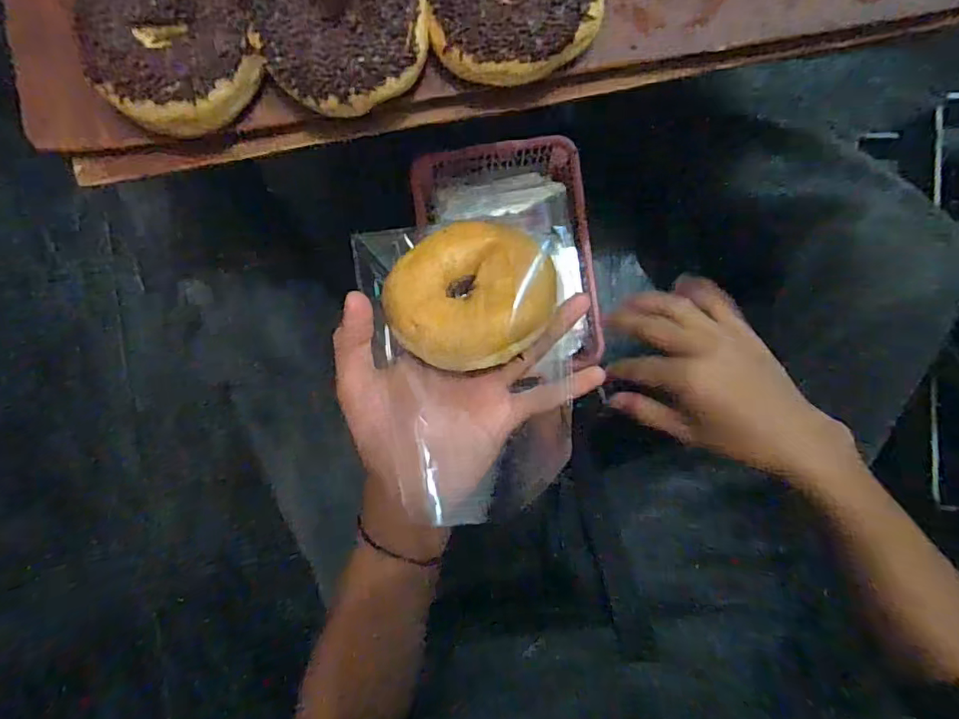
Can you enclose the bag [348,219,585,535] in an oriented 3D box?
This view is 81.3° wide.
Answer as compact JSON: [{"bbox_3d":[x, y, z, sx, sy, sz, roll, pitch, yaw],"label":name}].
[{"bbox_3d":[0.001,-0.002,0.296,0.113,0.044,0.153,-8,90,-3],"label":"bag"}]

